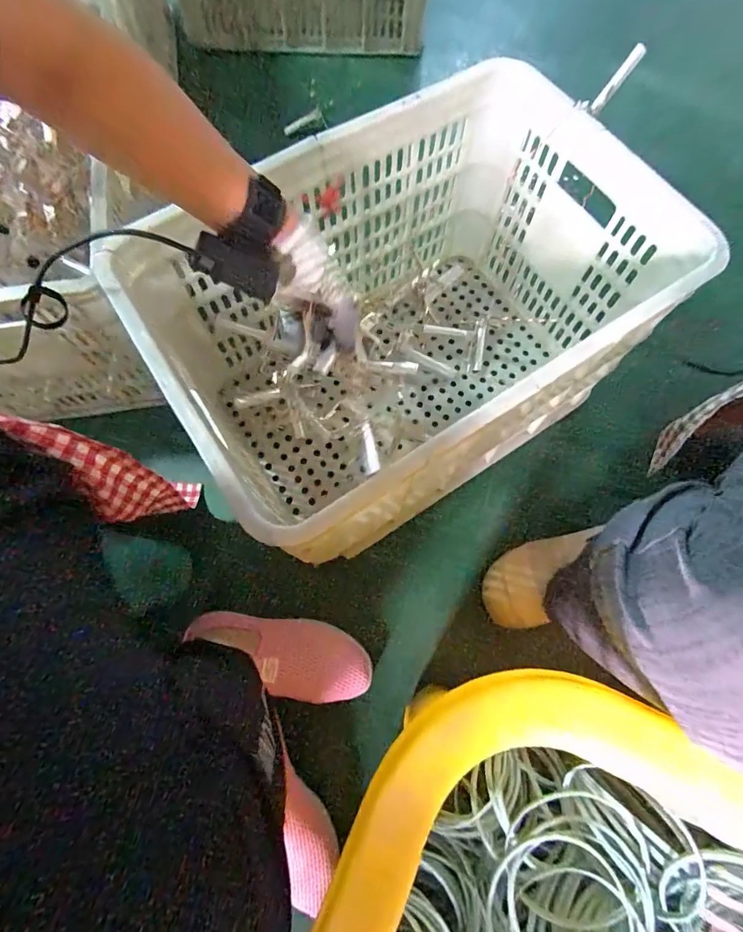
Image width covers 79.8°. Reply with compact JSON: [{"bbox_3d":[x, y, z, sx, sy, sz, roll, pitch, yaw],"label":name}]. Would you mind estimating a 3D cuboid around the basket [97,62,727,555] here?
[{"bbox_3d":[0.036,-0.163,0.550,0.522,0.281,0.354,-32,76,-11],"label":"basket"}]

